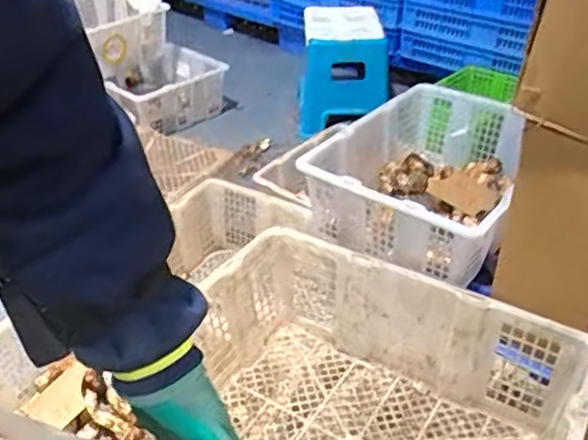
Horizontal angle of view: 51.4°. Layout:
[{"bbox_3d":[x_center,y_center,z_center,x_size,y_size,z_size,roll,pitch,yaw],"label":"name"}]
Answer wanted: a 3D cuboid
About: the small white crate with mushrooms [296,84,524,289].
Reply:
[{"bbox_3d":[0.247,-0.087,1.170,0.364,0.161,0.454,15,38,21],"label":"small white crate with mushrooms"}]

